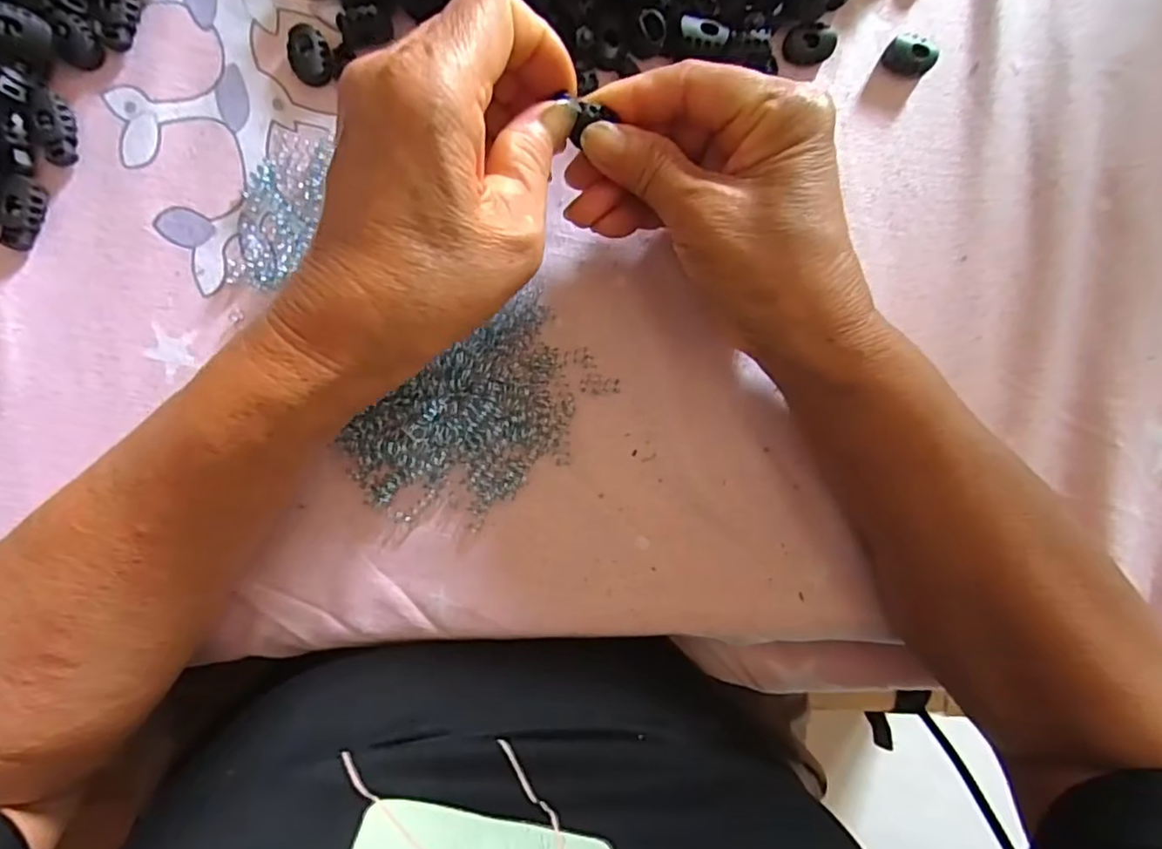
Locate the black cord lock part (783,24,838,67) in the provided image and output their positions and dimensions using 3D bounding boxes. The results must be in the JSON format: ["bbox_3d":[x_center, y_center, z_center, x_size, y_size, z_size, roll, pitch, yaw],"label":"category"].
[{"bbox_3d":[0.103,-0.172,0.283,0.023,0.010,0.014,4,90,-5],"label":"black cord lock part"}]

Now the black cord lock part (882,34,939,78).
[{"bbox_3d":[0.152,-0.170,0.286,0.021,0.012,0.013,20,89,-5],"label":"black cord lock part"}]

